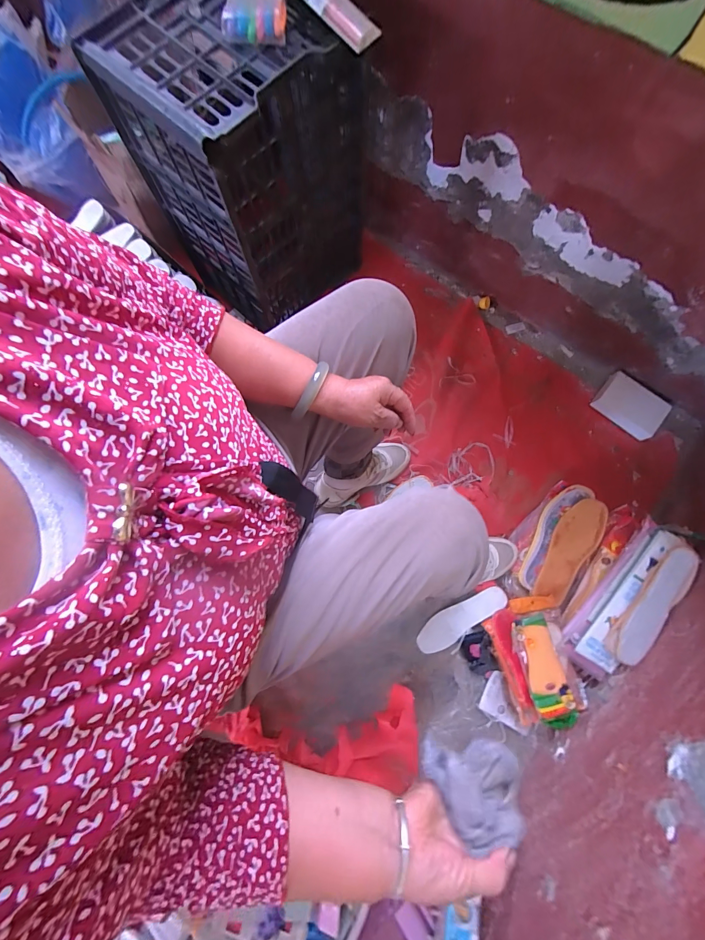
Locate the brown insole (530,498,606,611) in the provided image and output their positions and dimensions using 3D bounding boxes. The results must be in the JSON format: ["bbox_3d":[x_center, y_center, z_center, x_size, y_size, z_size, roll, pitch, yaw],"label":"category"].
[{"bbox_3d":[0.458,0.167,0.725,0.079,0.012,0.234,32,87,21],"label":"brown insole"}]

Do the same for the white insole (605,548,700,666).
[{"bbox_3d":[0.557,0.250,0.633,0.070,0.015,0.234,35,91,5],"label":"white insole"}]

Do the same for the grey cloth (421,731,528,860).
[{"bbox_3d":[0.122,0.326,0.347,0.094,0.037,0.075,0,78,-1],"label":"grey cloth"}]

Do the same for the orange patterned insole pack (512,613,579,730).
[{"bbox_3d":[0.382,0.405,0.682,0.075,0.019,0.204,-13,79,-4],"label":"orange patterned insole pack"}]

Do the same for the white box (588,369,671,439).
[{"bbox_3d":[0.699,-0.160,0.859,0.155,0.033,0.111,38,80,6],"label":"white box"}]

